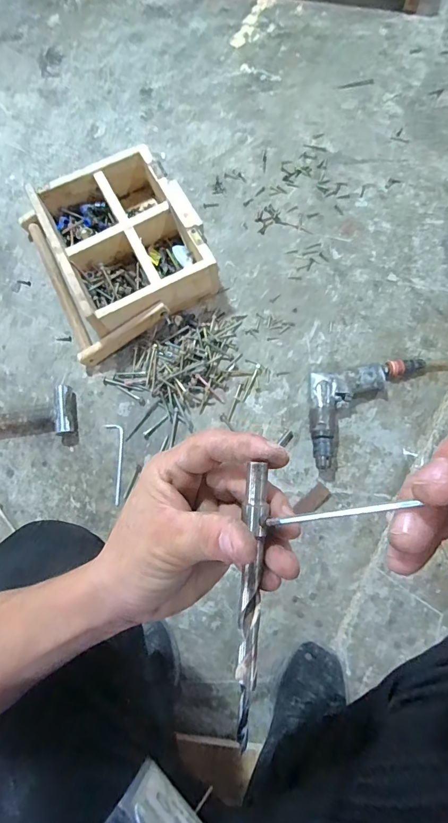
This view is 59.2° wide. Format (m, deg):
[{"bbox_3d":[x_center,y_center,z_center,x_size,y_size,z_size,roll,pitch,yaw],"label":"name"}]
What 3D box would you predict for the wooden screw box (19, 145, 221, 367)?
[{"bbox_3d":[-0.192,-0.296,0.712,0.285,0.114,0.325,-28,76,-5],"label":"wooden screw box"}]

